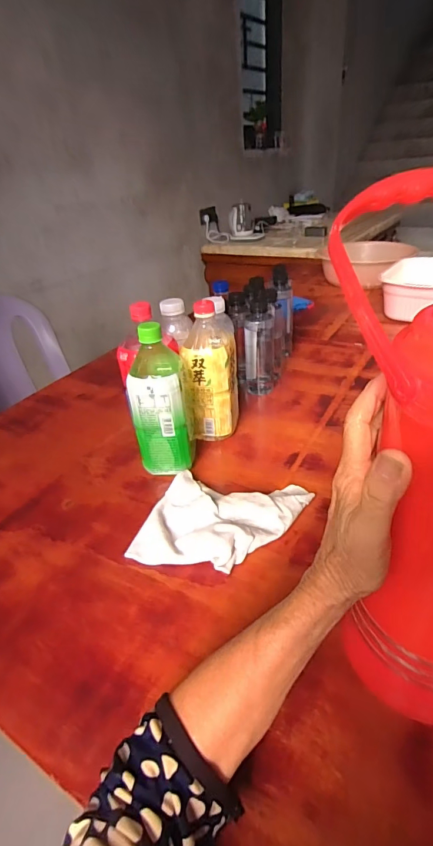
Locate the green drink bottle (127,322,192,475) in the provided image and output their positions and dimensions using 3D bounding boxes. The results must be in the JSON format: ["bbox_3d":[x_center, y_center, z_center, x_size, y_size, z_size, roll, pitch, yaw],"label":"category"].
[{"bbox_3d":[-0.074,-0.019,0.560,0.065,0.220,0.062,-4,32,2],"label":"green drink bottle"}]

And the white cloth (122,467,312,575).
[{"bbox_3d":[0.008,0.120,0.507,0.201,0.034,0.135,2,33,11],"label":"white cloth"}]

